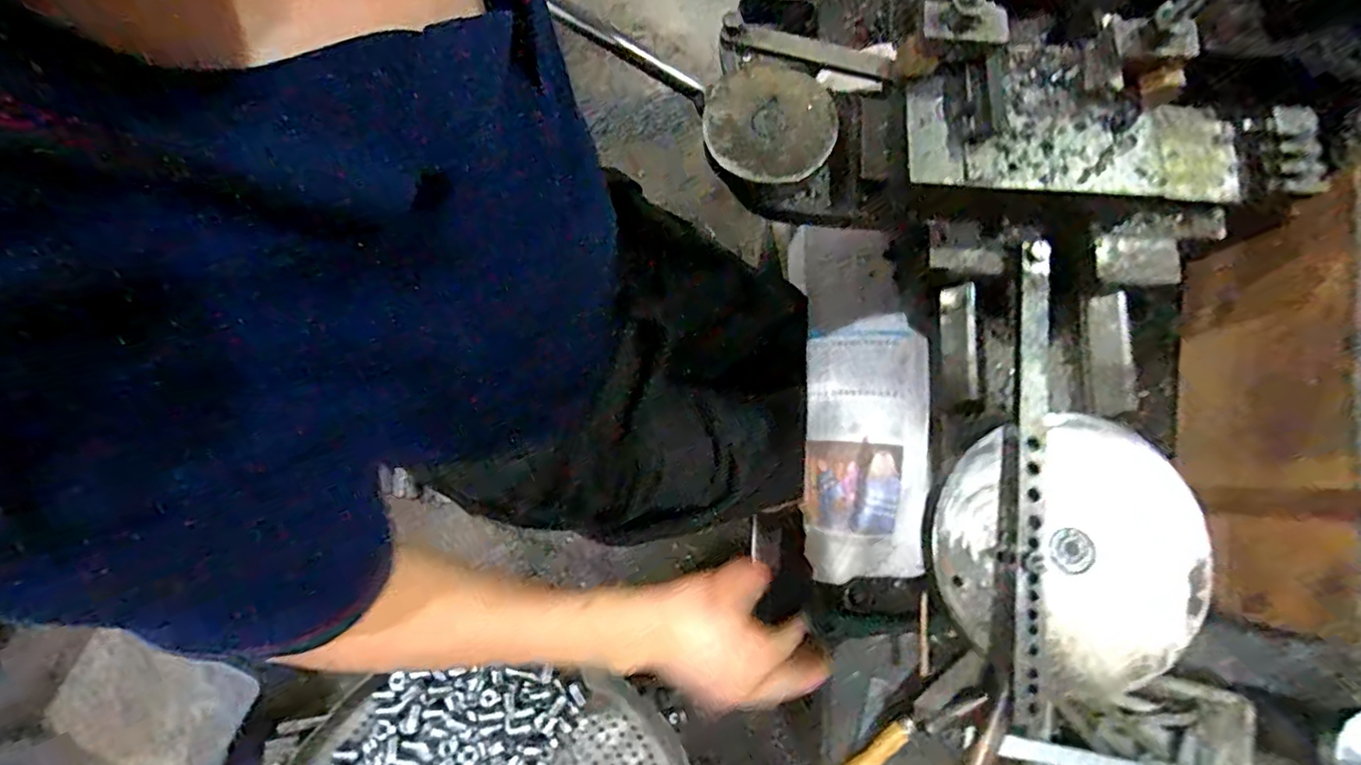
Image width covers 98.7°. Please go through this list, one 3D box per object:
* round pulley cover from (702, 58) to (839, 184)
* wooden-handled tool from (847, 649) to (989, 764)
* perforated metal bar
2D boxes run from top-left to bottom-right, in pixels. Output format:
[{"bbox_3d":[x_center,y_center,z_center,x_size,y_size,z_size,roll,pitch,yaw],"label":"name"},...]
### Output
[{"bbox_3d":[0.067,-0.198,0.439,0.097,0.013,0.100,0,80,-1],"label":"round pulley cover"},{"bbox_3d":[0.200,0.298,0.505,0.164,0.024,0.034,-37,82,-7],"label":"wooden-handled tool"},{"bbox_3d":[0.249,0.063,0.411,0.026,0.014,0.334,7,80,0],"label":"perforated metal bar"}]

